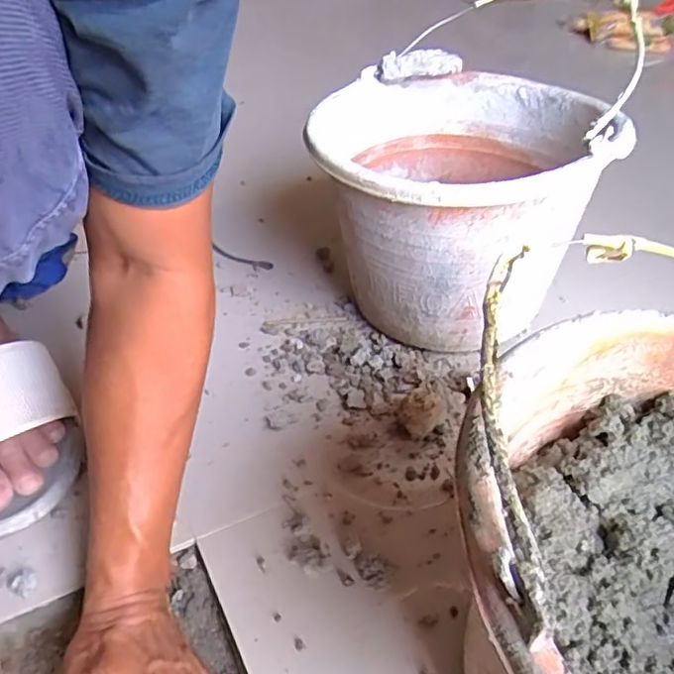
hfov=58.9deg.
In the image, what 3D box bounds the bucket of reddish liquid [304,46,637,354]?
[{"bbox_3d":[0.102,-0.128,0.571,0.229,0.214,0.278,28,47,22],"label":"bucket of reddish liquid"}]

